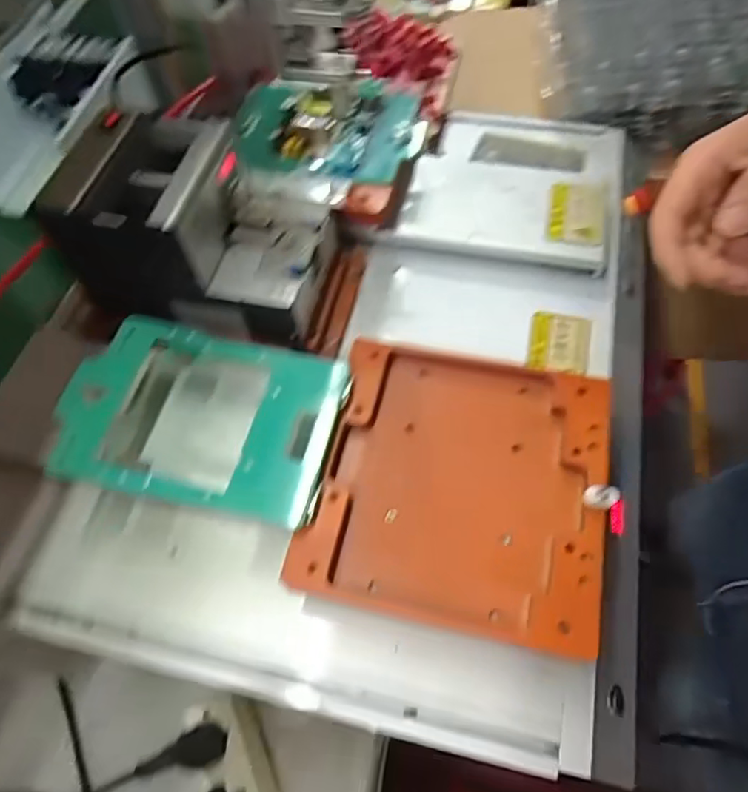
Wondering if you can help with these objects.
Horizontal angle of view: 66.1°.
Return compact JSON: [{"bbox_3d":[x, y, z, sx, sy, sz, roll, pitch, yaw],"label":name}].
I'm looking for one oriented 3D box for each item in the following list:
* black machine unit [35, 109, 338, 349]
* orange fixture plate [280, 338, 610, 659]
[{"bbox_3d":[-0.146,-0.163,0.493,0.199,0.100,0.156,12,61,8],"label":"black machine unit"},{"bbox_3d":[0.061,0.059,0.409,0.192,0.023,0.194,11,61,7],"label":"orange fixture plate"}]

